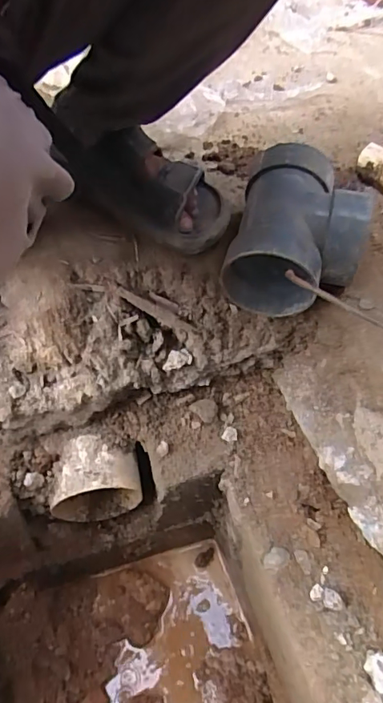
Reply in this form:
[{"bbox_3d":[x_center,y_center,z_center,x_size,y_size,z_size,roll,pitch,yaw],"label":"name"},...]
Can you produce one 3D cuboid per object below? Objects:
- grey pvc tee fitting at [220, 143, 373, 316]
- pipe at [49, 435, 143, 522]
[{"bbox_3d":[0.109,-0.120,0.500,0.124,0.095,0.184,13,54,10],"label":"grey pvc tee fitting"},{"bbox_3d":[-0.123,0.167,0.626,0.105,0.119,0.064,-8,54,-5],"label":"pipe"}]

